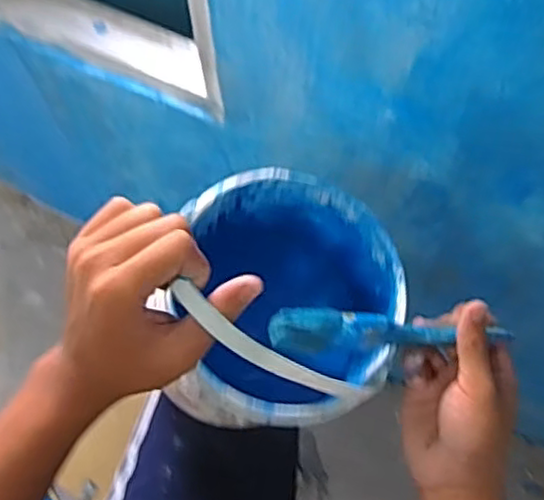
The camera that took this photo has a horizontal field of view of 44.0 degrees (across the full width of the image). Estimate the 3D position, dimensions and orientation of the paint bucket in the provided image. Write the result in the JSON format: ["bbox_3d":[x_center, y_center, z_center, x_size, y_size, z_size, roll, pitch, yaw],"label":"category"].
[{"bbox_3d":[0.015,0.031,0.500,0.160,0.225,0.186,10,68,4],"label":"paint bucket"}]

